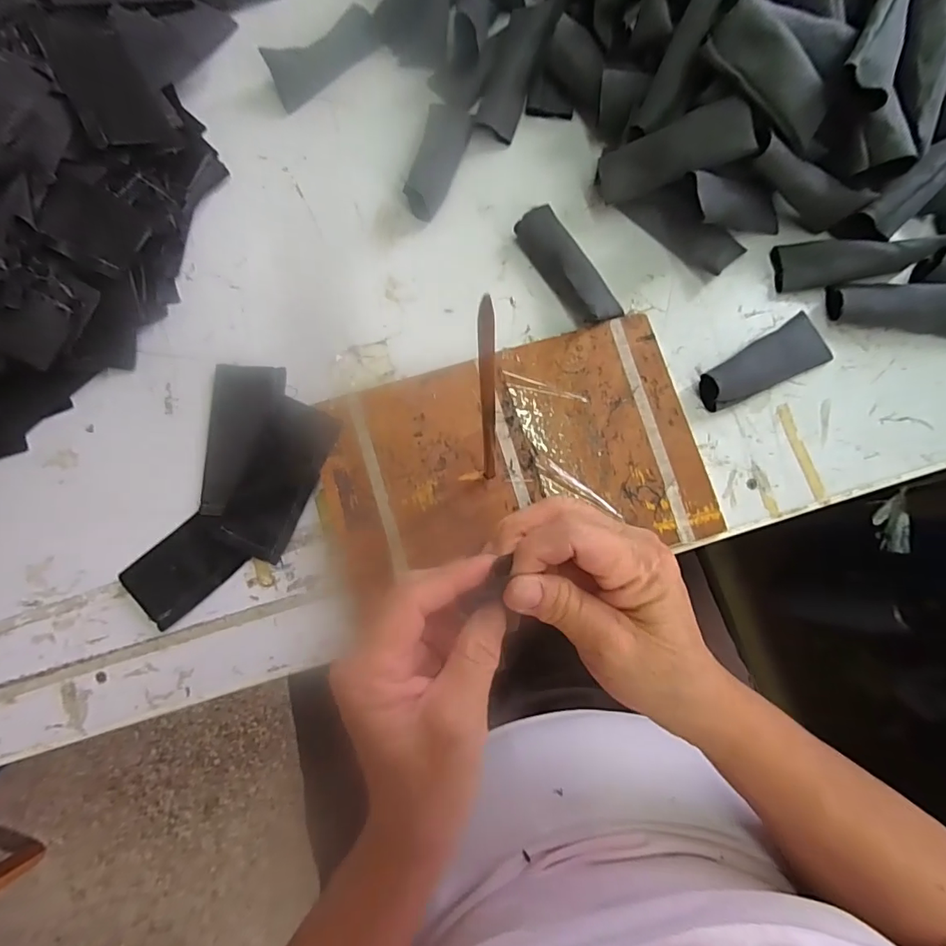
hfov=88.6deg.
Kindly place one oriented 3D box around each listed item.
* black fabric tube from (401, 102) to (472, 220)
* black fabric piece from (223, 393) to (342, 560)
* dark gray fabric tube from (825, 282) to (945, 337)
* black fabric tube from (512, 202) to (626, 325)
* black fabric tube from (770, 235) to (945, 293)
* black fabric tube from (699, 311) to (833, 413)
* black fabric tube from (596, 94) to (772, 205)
[{"bbox_3d":[-0.028,-0.260,0.400,0.038,0.017,0.101,13,81,2],"label":"black fabric tube"},{"bbox_3d":[-0.144,0.004,0.362,0.054,0.010,0.113,23,82,4],"label":"black fabric piece"},{"bbox_3d":[0.332,-0.128,0.368,0.106,0.032,0.030,8,81,2],"label":"dark gray fabric tube"},{"bbox_3d":[0.075,-0.162,0.379,0.033,0.028,0.105,-34,82,-5],"label":"black fabric tube"},{"bbox_3d":[0.290,-0.163,0.371,0.104,0.019,0.036,-1,81,17],"label":"black fabric tube"},{"bbox_3d":[0.221,-0.081,0.362,0.104,0.027,0.039,-31,82,-4],"label":"black fabric tube"},{"bbox_3d":[0.149,-0.235,0.355,0.111,0.022,0.041,-10,80,21],"label":"black fabric tube"}]

